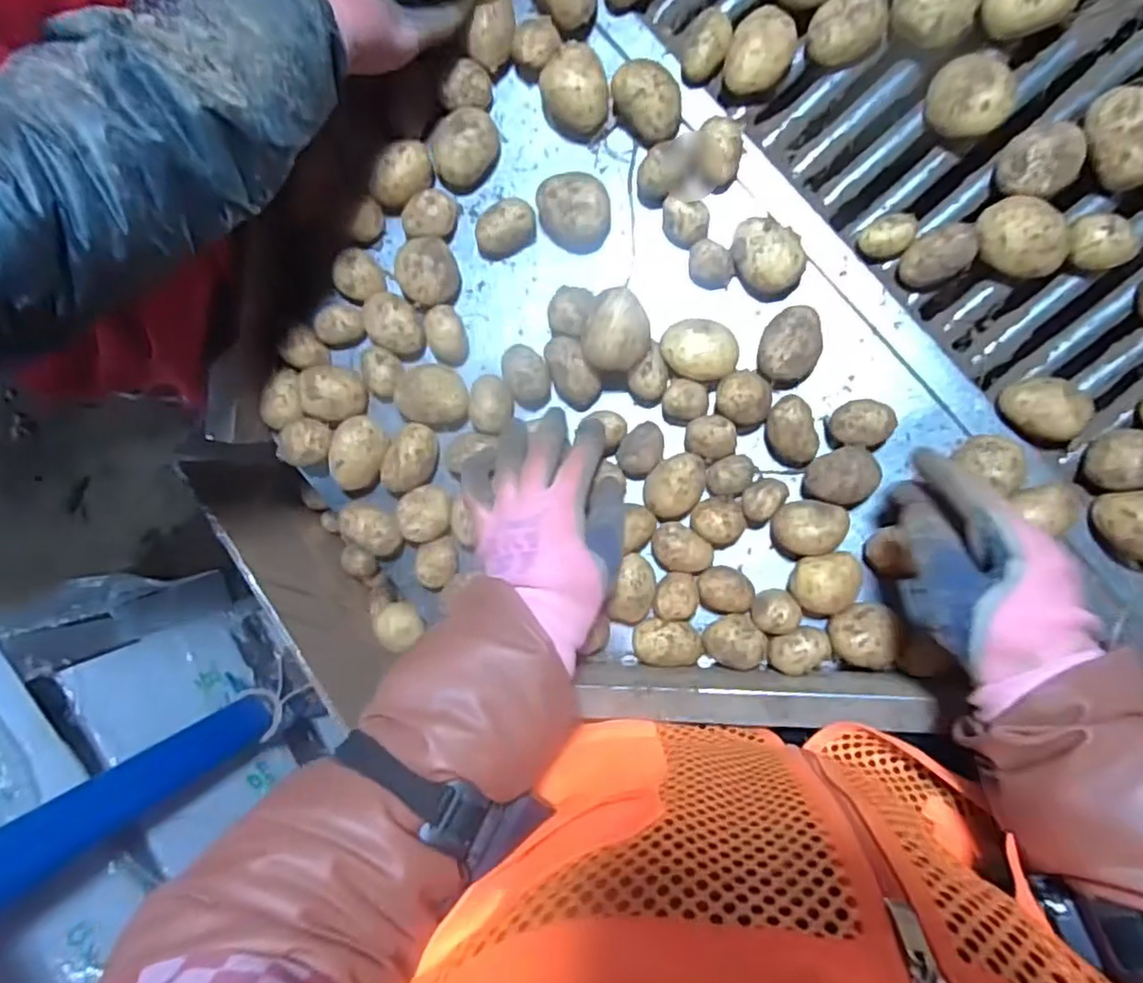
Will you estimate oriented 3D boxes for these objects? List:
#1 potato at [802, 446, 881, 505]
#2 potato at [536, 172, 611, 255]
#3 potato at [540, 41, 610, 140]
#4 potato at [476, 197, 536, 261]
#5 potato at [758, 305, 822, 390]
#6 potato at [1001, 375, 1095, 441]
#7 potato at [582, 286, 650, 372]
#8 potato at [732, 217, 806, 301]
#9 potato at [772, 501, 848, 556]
[{"bbox_3d":[0.193,-0.011,0.471,0.048,0.035,0.038,-7,92,7],"label":"potato"},{"bbox_3d":[0.003,-0.205,0.495,0.051,0.040,0.047,-4,92,7],"label":"potato"},{"bbox_3d":[0.003,-0.289,0.485,0.047,0.043,0.050,-1,92,7],"label":"potato"},{"bbox_3d":[-0.051,-0.201,0.508,0.049,0.035,0.027,-26,89,7],"label":"potato"},{"bbox_3d":[0.156,-0.102,0.475,0.041,0.034,0.052,17,94,6],"label":"potato"},{"bbox_3d":[0.320,-0.056,0.450,0.038,0.036,0.044,-30,89,7],"label":"potato"},{"bbox_3d":[0.033,-0.112,0.466,0.043,0.037,0.053,19,95,6],"label":"potato"},{"bbox_3d":[0.139,-0.164,0.473,0.047,0.033,0.055,0,92,7],"label":"potato"},{"bbox_3d":[0.170,0.025,0.478,0.049,0.043,0.036,-6,92,7],"label":"potato"}]

